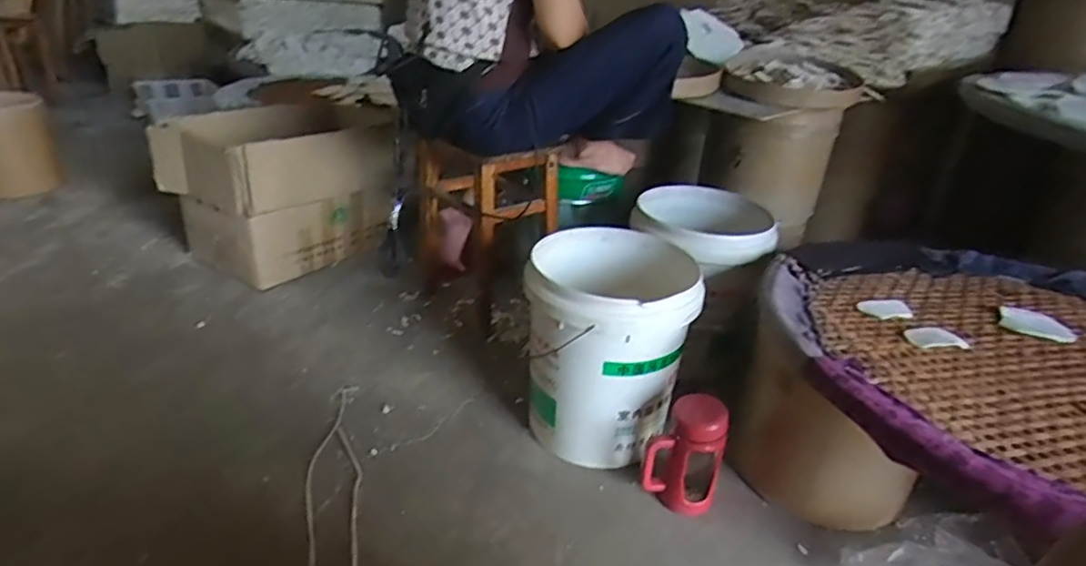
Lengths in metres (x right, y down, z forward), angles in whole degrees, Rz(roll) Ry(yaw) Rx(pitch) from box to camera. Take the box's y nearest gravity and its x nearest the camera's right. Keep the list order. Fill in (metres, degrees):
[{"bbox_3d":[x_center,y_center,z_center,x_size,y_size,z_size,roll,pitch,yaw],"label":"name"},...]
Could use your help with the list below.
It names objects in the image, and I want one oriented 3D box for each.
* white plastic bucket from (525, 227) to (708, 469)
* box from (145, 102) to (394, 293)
[{"bbox_3d":[0.116,0.123,1.119,0.281,0.357,0.271,3,26,-2],"label":"white plastic bucket"},{"bbox_3d":[-0.697,-0.279,1.777,0.374,0.399,0.603,24,32,34],"label":"box"}]

